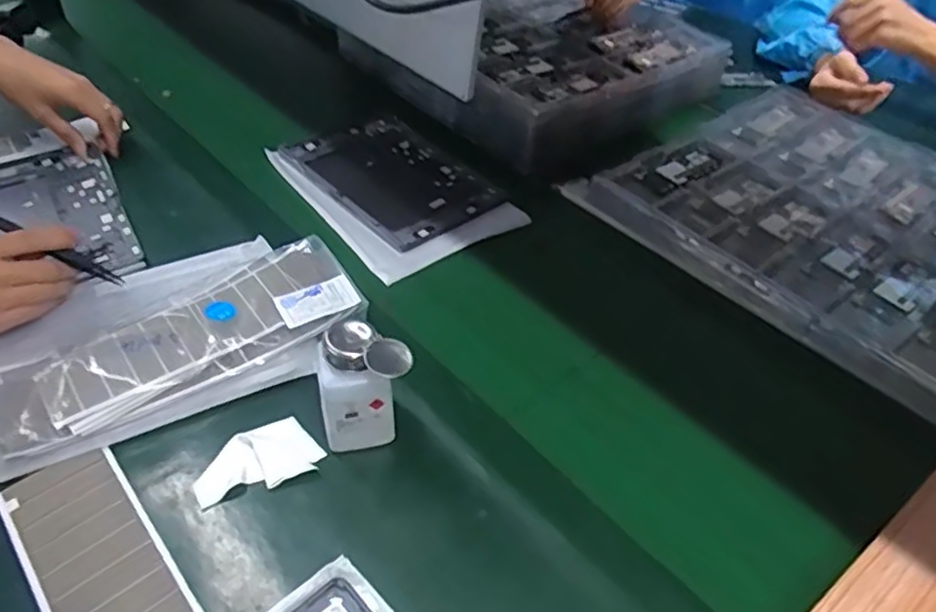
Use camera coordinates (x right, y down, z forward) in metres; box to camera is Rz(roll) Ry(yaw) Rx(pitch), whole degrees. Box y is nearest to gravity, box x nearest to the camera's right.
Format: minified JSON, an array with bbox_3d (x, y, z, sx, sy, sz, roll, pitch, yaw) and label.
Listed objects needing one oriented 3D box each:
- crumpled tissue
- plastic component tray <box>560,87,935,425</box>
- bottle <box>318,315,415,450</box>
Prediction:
[{"bbox_3d":[-0.164,0.119,0.525,0.094,0.012,0.052,-18,49,-19],"label":"crumpled tissue"},{"bbox_3d":[0.440,-0.109,0.780,0.469,0.031,0.438,-29,53,-28],"label":"plastic component tray"},{"bbox_3d":[-0.078,0.063,0.515,0.069,0.106,0.048,-1,45,-4],"label":"bottle"}]

